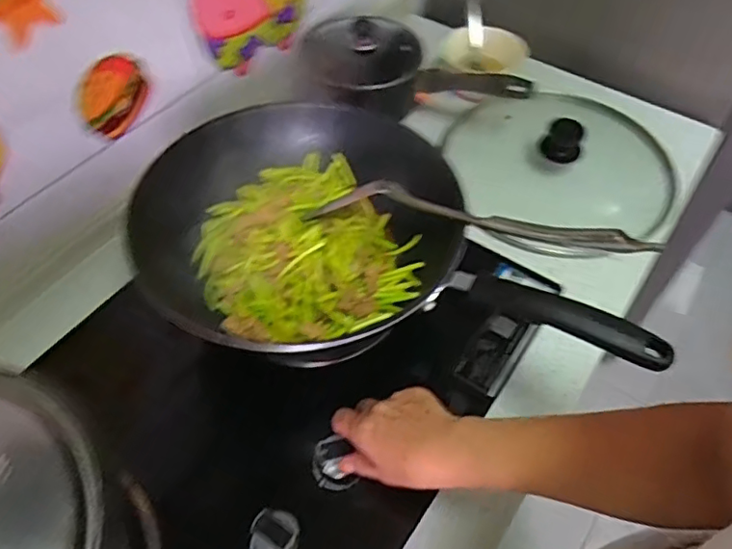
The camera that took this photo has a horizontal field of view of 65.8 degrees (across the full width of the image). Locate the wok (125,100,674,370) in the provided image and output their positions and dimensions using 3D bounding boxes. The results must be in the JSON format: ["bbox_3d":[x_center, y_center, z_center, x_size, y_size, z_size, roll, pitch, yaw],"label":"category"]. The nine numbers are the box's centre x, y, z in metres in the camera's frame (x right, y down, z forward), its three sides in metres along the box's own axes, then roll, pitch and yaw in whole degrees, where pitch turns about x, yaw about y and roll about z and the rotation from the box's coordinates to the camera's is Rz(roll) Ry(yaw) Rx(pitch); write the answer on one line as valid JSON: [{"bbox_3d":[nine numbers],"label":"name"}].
[{"bbox_3d":[0.009,-0.001,0.595,0.527,0.183,0.282,30,59,21],"label":"wok"}]

